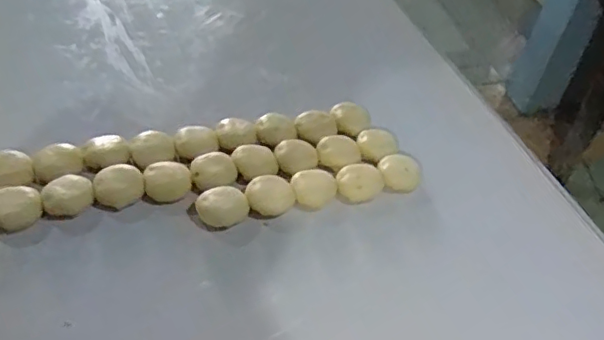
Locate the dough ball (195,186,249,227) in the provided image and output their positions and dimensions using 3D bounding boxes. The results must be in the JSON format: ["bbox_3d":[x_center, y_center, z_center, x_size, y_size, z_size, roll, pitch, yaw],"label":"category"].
[{"bbox_3d":[-0.105,0.048,0.757,0.065,0.028,0.054,-4,47,-12],"label":"dough ball"}]

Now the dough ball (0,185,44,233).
[{"bbox_3d":[-0.362,0.046,0.718,0.062,0.028,0.070,-26,54,-28],"label":"dough ball"}]

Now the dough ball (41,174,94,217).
[{"bbox_3d":[-0.304,0.031,0.743,0.060,0.026,0.063,4,46,-4],"label":"dough ball"}]

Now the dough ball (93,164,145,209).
[{"bbox_3d":[-0.244,0.020,0.762,0.062,0.028,0.060,4,46,-4],"label":"dough ball"}]

